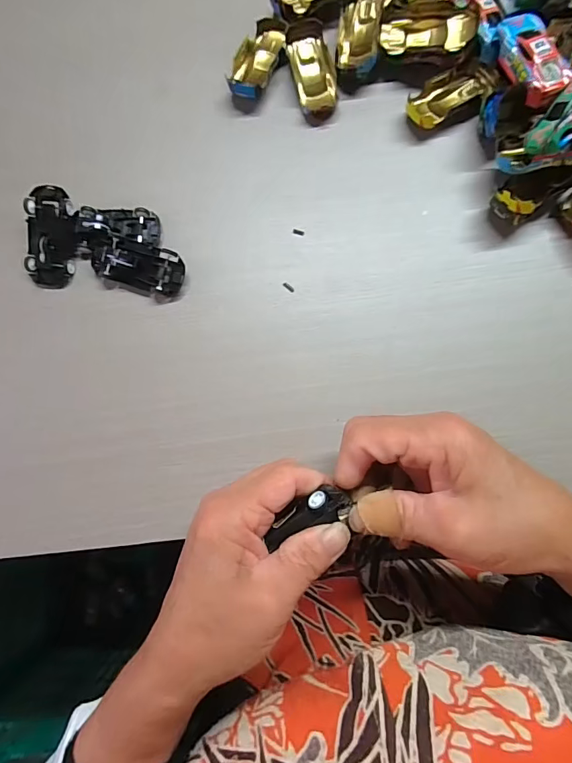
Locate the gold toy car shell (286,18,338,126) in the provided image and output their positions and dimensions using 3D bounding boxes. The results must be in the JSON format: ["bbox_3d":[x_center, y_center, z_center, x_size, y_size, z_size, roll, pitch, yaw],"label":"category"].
[{"bbox_3d":[0.020,-0.223,0.298,0.028,0.017,0.068,-14,82,1],"label":"gold toy car shell"}]

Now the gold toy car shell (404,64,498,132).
[{"bbox_3d":[0.115,-0.200,0.292,0.068,0.015,0.032,-29,82,-1],"label":"gold toy car shell"}]

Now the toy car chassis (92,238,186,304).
[{"bbox_3d":[-0.100,-0.077,0.278,0.062,0.017,0.032,16,84,5],"label":"toy car chassis"}]

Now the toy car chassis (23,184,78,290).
[{"bbox_3d":[-0.161,-0.098,0.281,0.030,0.014,0.066,3,95,3],"label":"toy car chassis"}]

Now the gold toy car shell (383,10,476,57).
[{"bbox_3d":[0.097,-0.240,0.284,0.061,0.013,0.028,11,83,19],"label":"gold toy car shell"}]

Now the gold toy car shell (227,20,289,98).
[{"bbox_3d":[-0.021,-0.234,0.303,0.029,0.018,0.068,22,84,5],"label":"gold toy car shell"}]

